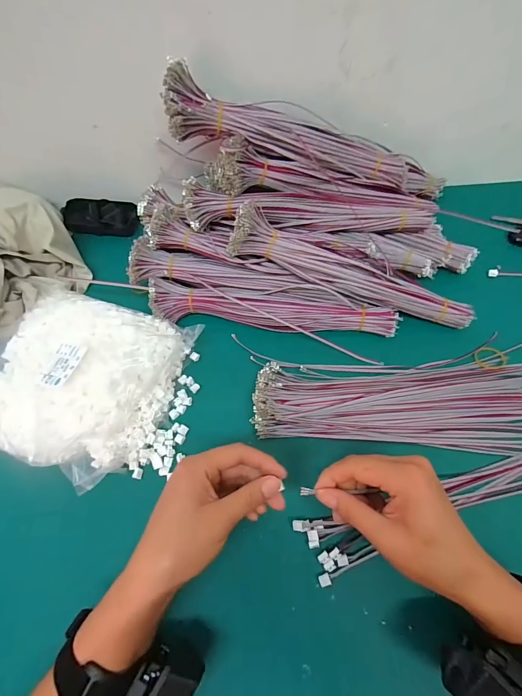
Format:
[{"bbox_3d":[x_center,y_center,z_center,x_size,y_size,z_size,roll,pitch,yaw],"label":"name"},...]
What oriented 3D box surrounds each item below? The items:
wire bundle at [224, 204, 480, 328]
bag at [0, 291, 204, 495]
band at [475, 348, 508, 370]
[{"bbox_3d":[0.107,-0.083,0.401,0.292,0.044,0.042,20,65,-7],"label":"wire bundle"},{"bbox_3d":[-0.199,0.032,0.384,0.203,0.057,0.194,20,66,11],"label":"bag"},{"bbox_3d":[0.266,0.011,0.402,0.034,0.004,0.030,-20,64,-8],"label":"band"}]

